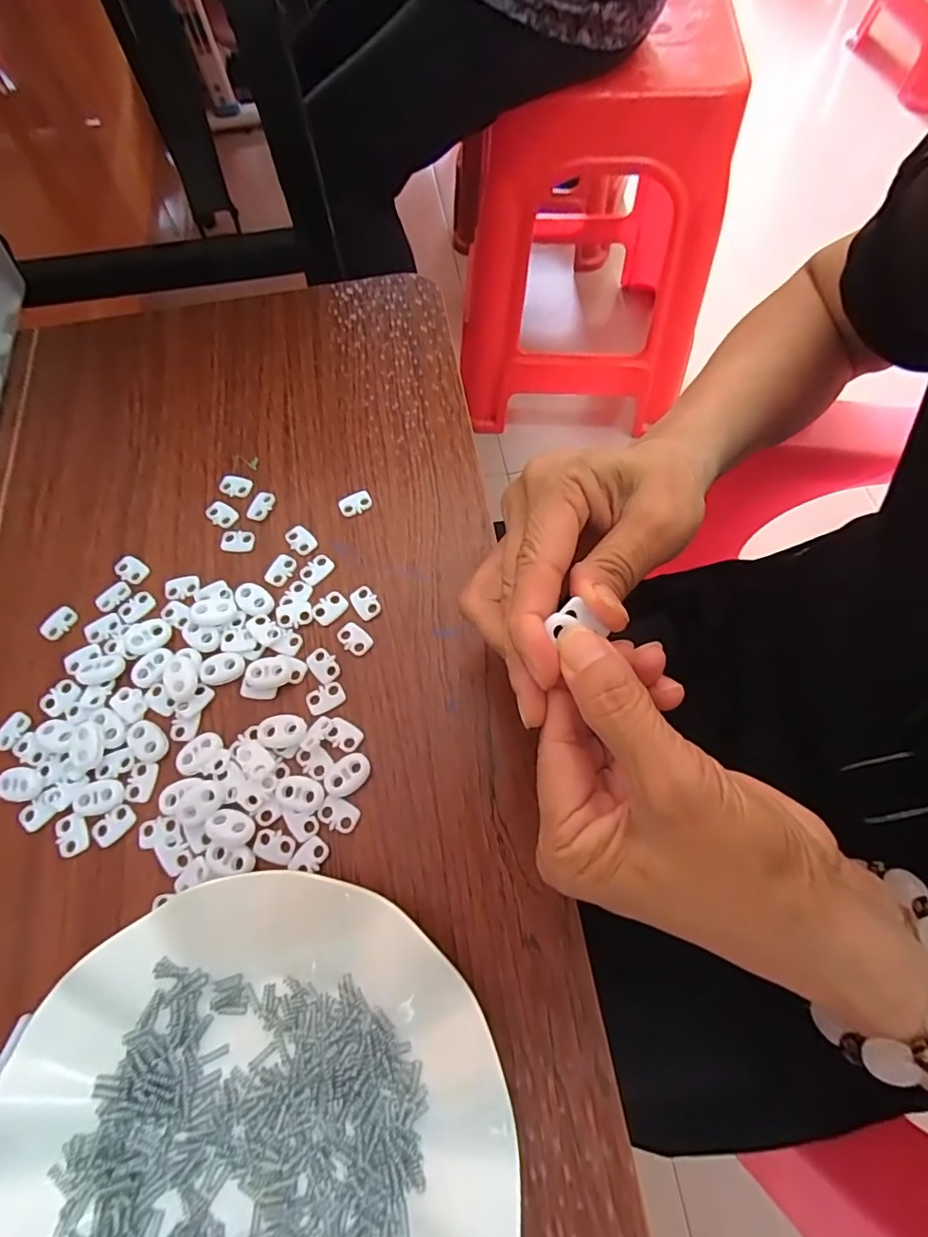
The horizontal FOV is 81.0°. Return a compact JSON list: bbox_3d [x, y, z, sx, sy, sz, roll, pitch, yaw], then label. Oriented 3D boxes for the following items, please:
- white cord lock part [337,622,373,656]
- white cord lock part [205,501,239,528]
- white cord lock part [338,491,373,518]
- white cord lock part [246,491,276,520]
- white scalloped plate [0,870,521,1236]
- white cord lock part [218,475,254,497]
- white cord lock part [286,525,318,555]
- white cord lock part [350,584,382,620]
[{"bbox_3d":[-0.058,0.010,0.285,0.018,0.004,0.013,35,72,15],"label":"white cord lock part"},{"bbox_3d":[-0.142,-0.062,0.318,0.019,0.004,0.012,33,72,14],"label":"white cord lock part"},{"bbox_3d":[-0.064,-0.067,0.319,0.019,0.004,0.014,-17,68,-6],"label":"white cord lock part"},{"bbox_3d":[-0.120,-0.067,0.319,0.013,0.004,0.019,21,69,10],"label":"white cord lock part"},{"bbox_3d":[-0.077,0.195,0.196,0.183,0.023,0.179,-2,67,1],"label":"white scalloped plate"},{"bbox_3d":[-0.137,-0.079,0.326,0.020,0.004,0.012,11,68,6],"label":"white cord lock part"},{"bbox_3d":[-0.093,-0.045,0.309,0.013,0.004,0.018,-41,72,-14],"label":"white cord lock part"},{"bbox_3d":[-0.054,-0.009,0.293,0.013,0.004,0.019,-32,70,-12],"label":"white cord lock part"}]

